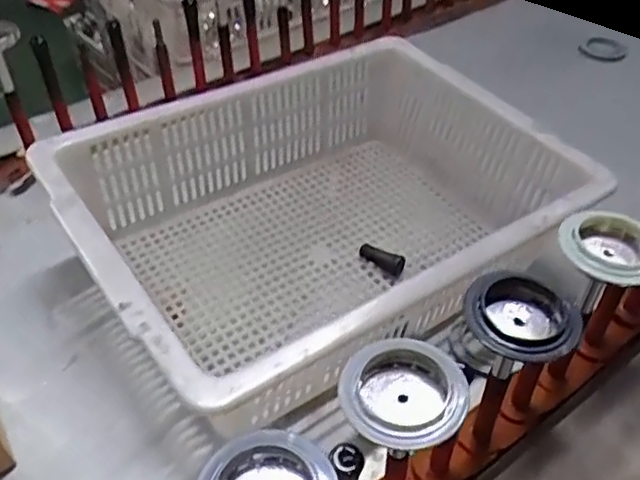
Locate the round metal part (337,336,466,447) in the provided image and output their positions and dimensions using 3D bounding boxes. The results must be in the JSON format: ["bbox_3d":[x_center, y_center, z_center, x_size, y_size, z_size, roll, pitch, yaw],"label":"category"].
[{"bbox_3d":[0.054,0.104,0.429,0.075,0.031,0.074,1,40,0],"label":"round metal part"}]

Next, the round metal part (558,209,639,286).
[{"bbox_3d":[0.234,0.004,0.523,0.079,0.020,0.079,1,40,0],"label":"round metal part"}]

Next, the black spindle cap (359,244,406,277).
[{"bbox_3d":[0.071,0.020,0.746,0.053,0.020,0.020,27,47,28],"label":"black spindle cap"}]

